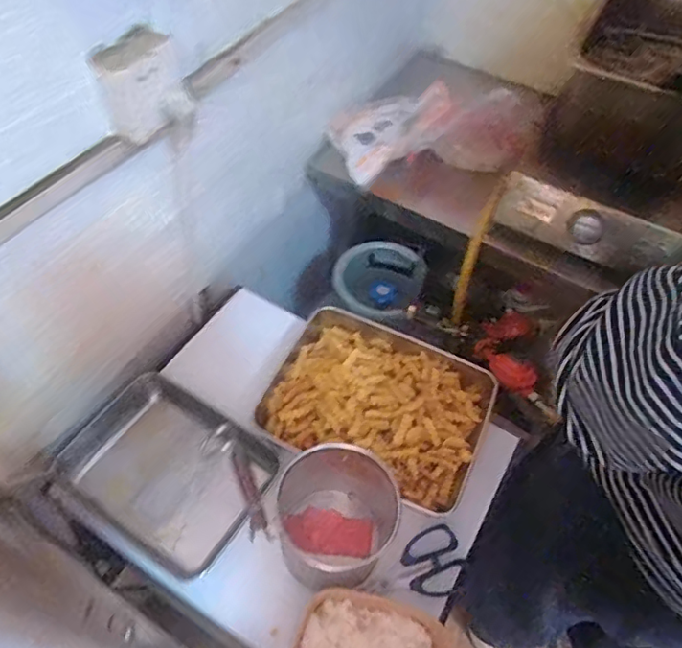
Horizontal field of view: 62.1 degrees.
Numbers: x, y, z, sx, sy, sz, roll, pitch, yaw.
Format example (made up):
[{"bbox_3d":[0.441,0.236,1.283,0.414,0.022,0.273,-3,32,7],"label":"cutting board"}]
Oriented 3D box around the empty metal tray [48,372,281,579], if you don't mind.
[{"bbox_3d":[-0.233,0.195,0.763,0.250,0.065,0.193,29,57,17],"label":"empty metal tray"}]

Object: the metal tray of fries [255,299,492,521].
[{"bbox_3d":[0.054,0.112,0.823,0.302,0.048,0.230,23,55,13],"label":"metal tray of fries"}]

